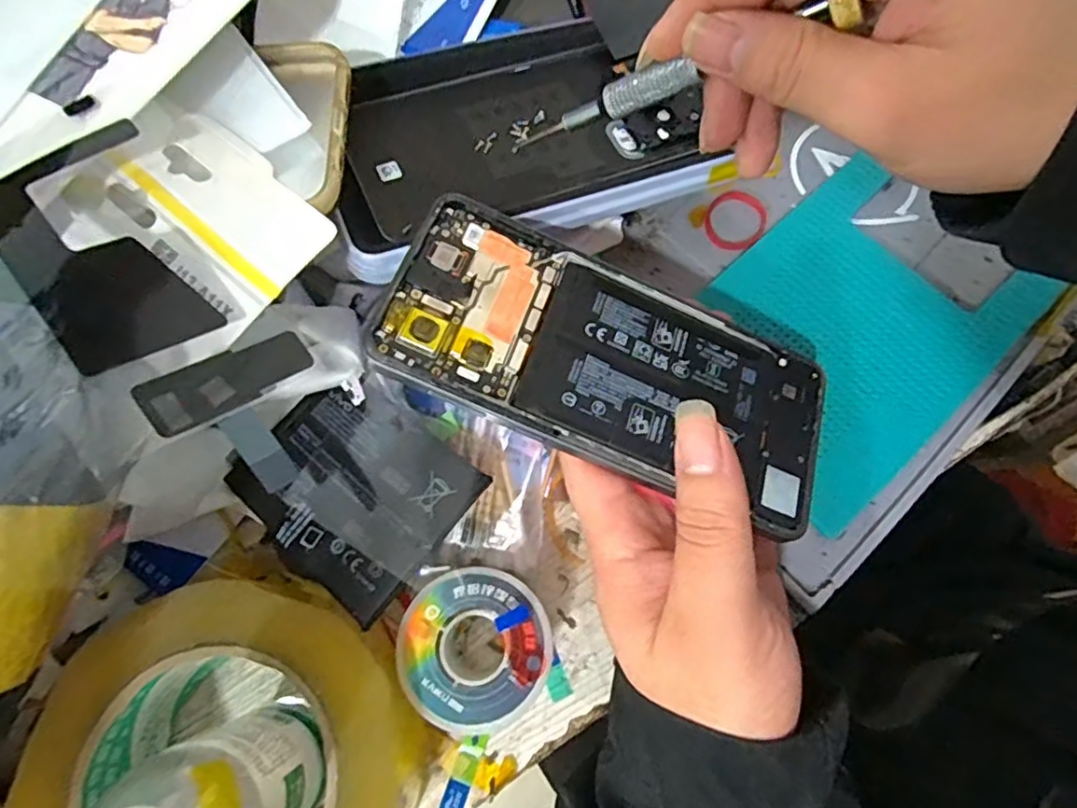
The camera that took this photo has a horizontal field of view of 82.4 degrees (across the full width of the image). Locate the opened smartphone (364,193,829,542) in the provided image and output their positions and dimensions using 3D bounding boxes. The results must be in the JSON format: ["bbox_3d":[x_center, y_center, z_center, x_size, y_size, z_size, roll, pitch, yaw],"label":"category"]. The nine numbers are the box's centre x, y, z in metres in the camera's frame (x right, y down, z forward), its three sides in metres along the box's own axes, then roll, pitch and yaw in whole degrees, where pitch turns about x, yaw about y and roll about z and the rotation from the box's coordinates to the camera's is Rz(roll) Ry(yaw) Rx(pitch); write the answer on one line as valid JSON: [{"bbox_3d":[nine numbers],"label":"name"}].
[{"bbox_3d":[0.027,-0.015,0.217,0.159,0.004,0.074,24,63,-5],"label":"opened smartphone"}]

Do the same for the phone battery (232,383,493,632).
[{"bbox_3d":[-0.069,0.030,0.229,0.083,0.004,0.066,35,77,23],"label":"phone battery"}]

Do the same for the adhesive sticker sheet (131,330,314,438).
[{"bbox_3d":[-0.091,-0.008,0.182,0.049,0.004,0.017,-34,89,-41],"label":"adhesive sticker sheet"}]

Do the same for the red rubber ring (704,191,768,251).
[{"bbox_3d":[0.094,-0.087,0.293,0.027,0.004,0.032,30,75,9],"label":"red rubber ring"}]

